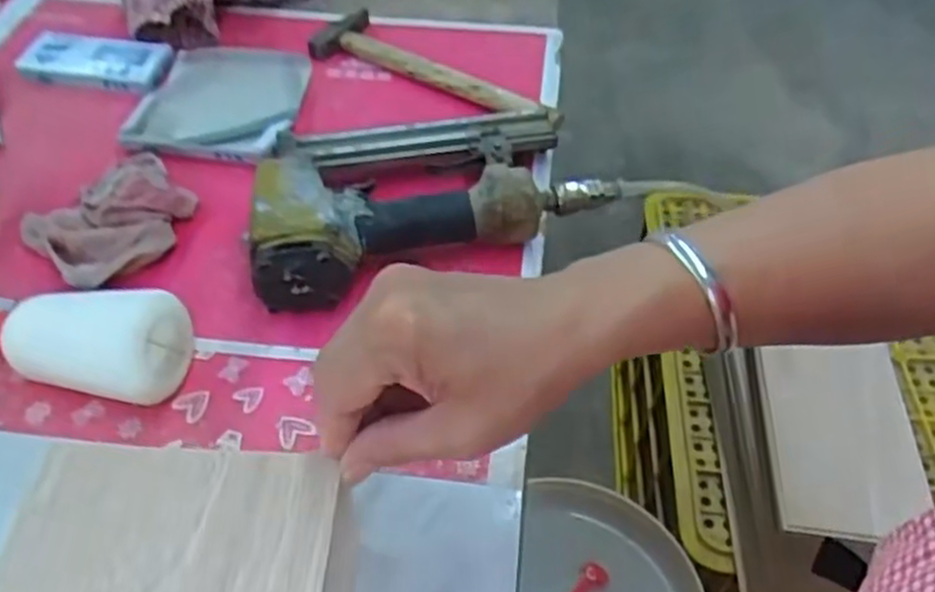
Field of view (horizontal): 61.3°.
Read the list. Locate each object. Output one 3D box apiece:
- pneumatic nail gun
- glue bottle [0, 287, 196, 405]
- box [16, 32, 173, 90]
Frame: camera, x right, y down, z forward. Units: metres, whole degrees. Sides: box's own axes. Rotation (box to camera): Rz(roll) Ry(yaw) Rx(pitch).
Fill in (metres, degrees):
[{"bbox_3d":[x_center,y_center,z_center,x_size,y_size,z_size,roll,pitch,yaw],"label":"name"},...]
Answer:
[{"bbox_3d":[-0.038,-0.078,0.565,0.247,0.061,0.140,-17,49,-16],"label":"pneumatic nail gun"},{"bbox_3d":[-0.244,0.029,0.466,0.152,0.056,0.057,3,47,2],"label":"glue bottle"},{"bbox_3d":[-0.329,-0.209,0.702,0.121,0.026,0.047,4,47,4],"label":"box"}]

